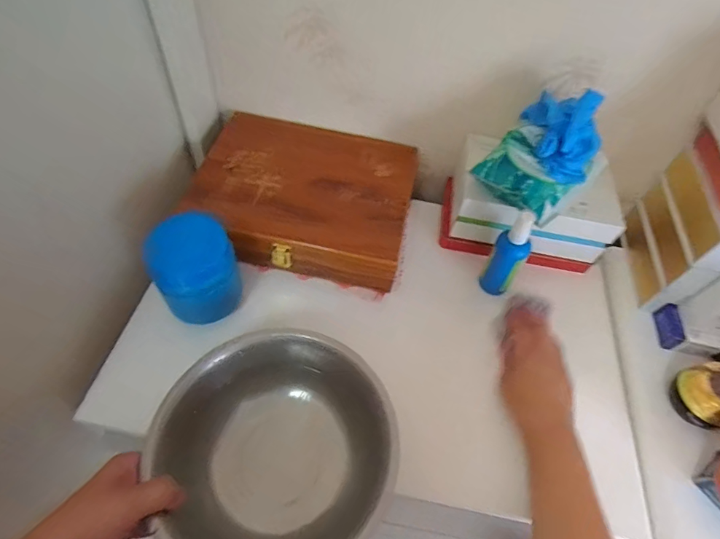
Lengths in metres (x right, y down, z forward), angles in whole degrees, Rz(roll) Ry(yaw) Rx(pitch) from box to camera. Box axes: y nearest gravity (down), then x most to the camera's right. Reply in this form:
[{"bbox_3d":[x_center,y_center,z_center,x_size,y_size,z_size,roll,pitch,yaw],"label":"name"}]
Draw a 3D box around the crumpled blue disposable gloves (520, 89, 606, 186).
[{"bbox_3d":[0.219,-0.151,0.456,0.089,0.060,0.084,26,57,12],"label":"crumpled blue disposable gloves"}]

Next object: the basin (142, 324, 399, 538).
[{"bbox_3d":[-0.072,0.162,0.377,0.195,0.064,0.202,2,55,-4],"label":"basin"}]

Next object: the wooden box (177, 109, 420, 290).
[{"bbox_3d":[-0.070,-0.100,0.562,0.273,0.070,0.221,9,55,1],"label":"wooden box"}]

